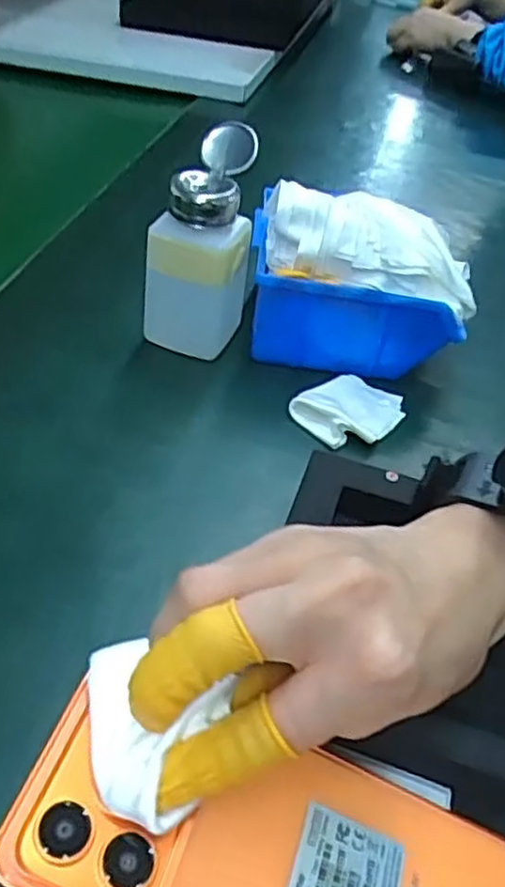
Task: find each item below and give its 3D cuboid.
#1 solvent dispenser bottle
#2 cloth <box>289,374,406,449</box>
[{"bbox_3d":[-0.032,-0.116,0.434,0.060,0.128,0.069,9,43,2],"label":"solvent dispenser bottle"},{"bbox_3d":[0.063,-0.022,0.434,0.068,0.013,0.050,-32,55,-34],"label":"cloth"}]

